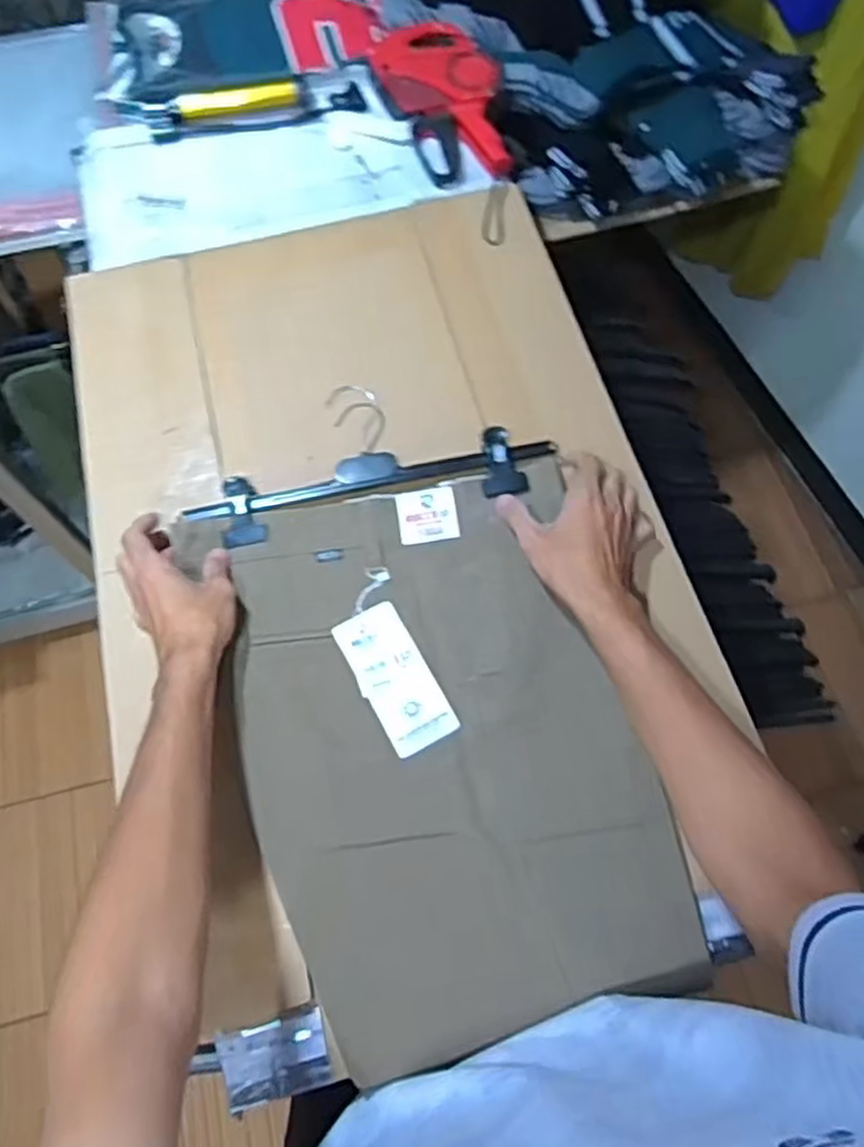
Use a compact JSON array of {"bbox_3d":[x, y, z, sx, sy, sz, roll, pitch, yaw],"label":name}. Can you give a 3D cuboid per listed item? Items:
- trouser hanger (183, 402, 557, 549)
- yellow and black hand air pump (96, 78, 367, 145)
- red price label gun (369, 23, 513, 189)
[{"bbox_3d":[-0.059,-0.108,0.705,0.328,0.033,0.128,-11,68,-2],"label":"trouser hanger"},{"bbox_3d":[-0.233,-0.548,0.901,0.299,0.022,0.068,-8,67,-2],"label":"yellow and black hand air pump"},{"bbox_3d":[0.018,-0.547,0.875,0.122,0.053,0.208,-26,69,-9],"label":"red price label gun"}]

